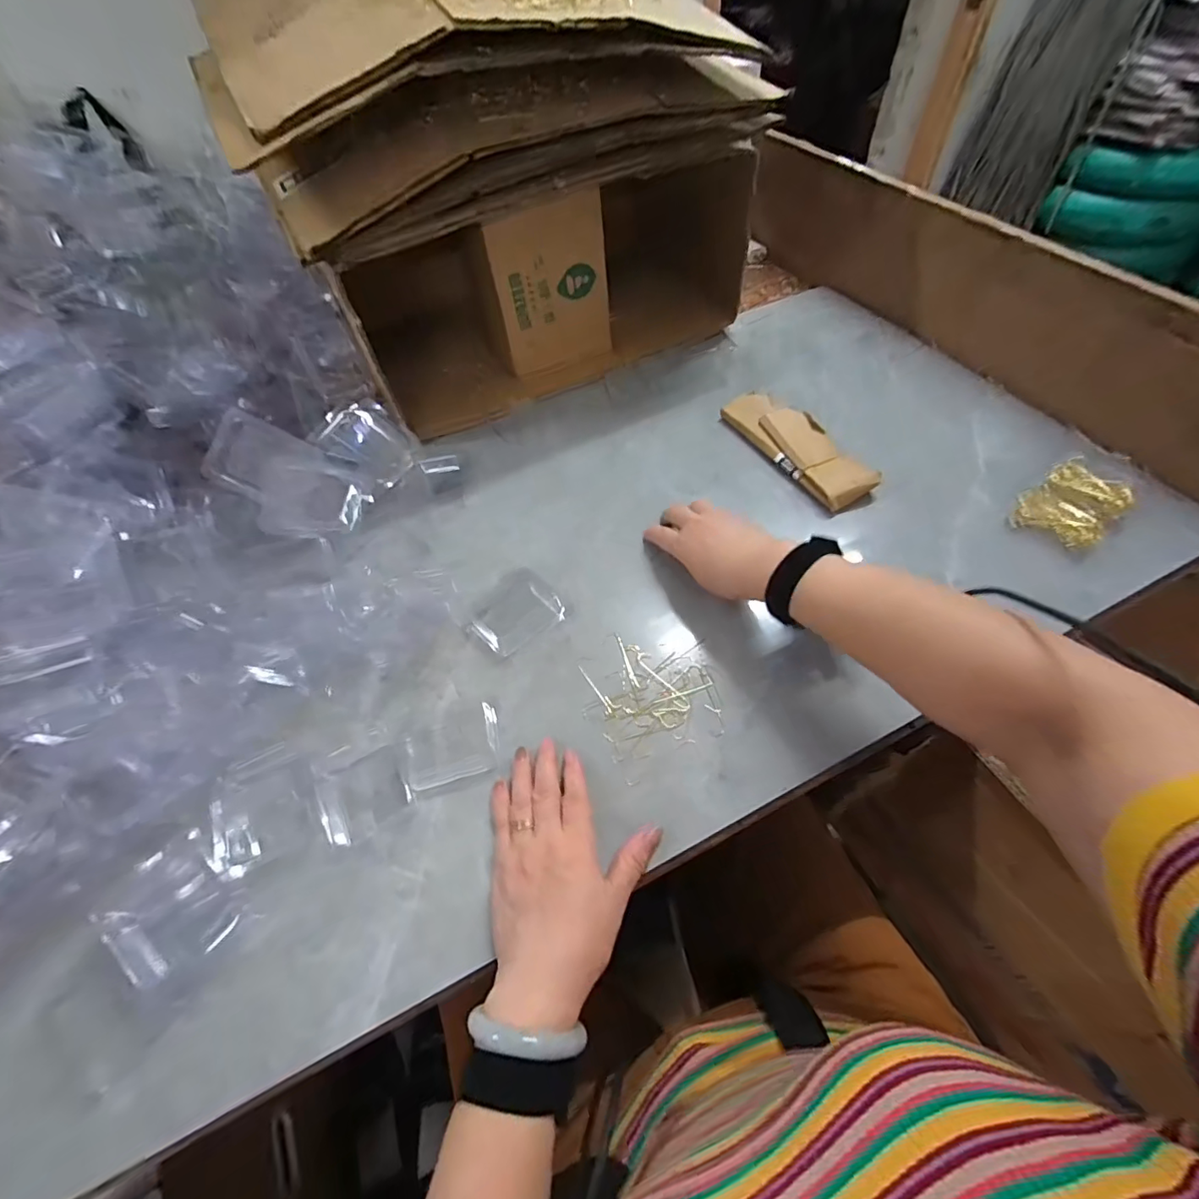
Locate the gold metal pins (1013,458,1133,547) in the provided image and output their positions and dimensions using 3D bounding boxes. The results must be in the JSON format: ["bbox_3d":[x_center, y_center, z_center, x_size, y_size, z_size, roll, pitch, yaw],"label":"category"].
[{"bbox_3d":[0.465,-0.096,0.516,0.106,0.019,0.072,-34,59,-19],"label":"gold metal pins"}]

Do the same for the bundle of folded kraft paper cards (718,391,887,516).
[{"bbox_3d":[0.223,-0.175,0.592,0.065,0.028,0.193,-25,56,-14],"label":"bundle of folded kraft paper cards"}]

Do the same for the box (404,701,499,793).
[{"bbox_3d":[-0.118,0.117,0.421,0.076,0.018,0.052,-18,55,-9],"label":"box"}]

